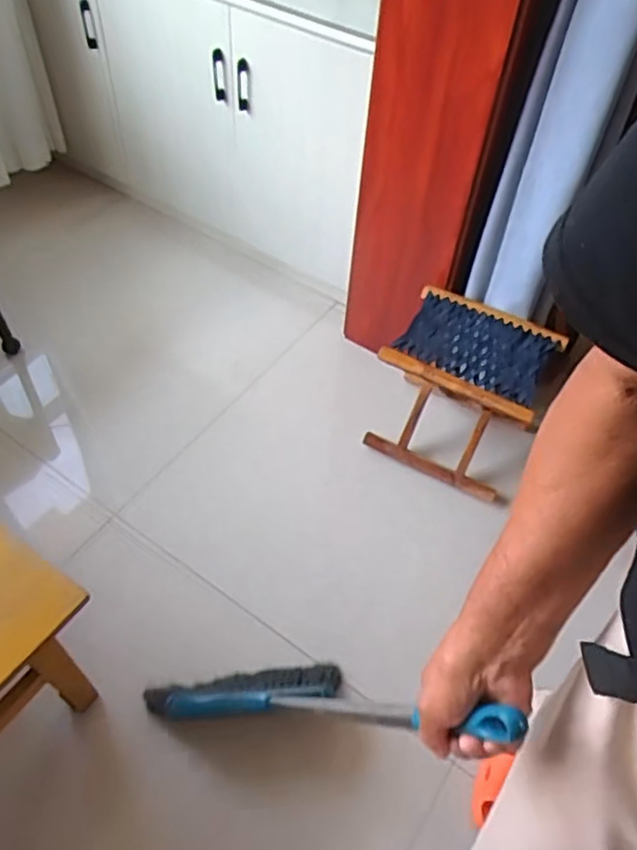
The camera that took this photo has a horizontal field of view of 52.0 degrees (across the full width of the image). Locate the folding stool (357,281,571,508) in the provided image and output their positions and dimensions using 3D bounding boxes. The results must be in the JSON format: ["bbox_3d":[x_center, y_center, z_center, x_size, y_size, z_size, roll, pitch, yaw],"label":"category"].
[{"bbox_3d":[0.300,-0.046,1.422,0.310,0.313,0.320,22,55,17],"label":"folding stool"}]

